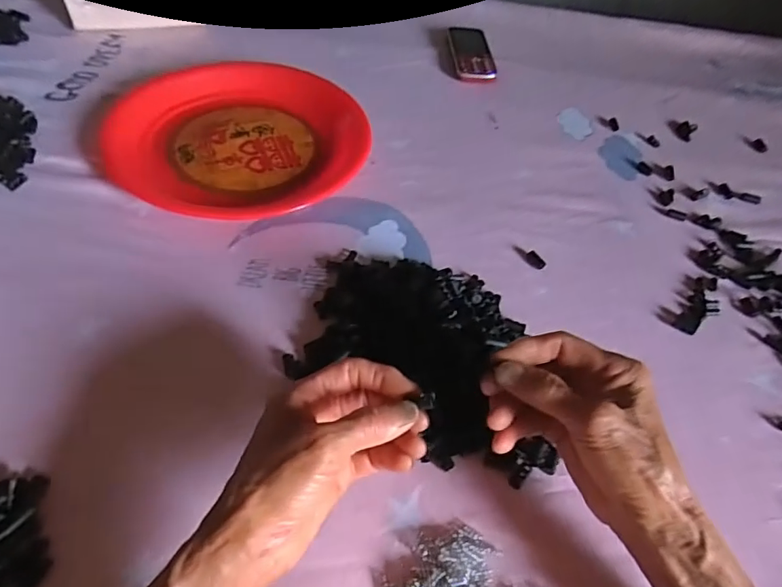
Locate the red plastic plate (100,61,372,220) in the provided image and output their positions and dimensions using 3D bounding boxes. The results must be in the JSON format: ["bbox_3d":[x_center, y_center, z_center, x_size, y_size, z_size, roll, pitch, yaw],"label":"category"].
[{"bbox_3d":[-0.165,-0.177,0.558,0.248,0.019,0.257,3,52,-4],"label":"red plastic plate"}]

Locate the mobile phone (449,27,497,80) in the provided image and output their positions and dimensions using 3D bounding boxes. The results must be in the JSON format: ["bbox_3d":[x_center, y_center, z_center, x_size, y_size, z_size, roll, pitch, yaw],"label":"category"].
[{"bbox_3d":[0.106,-0.319,0.696,0.051,0.013,0.123,0,52,-6],"label":"mobile phone"}]

